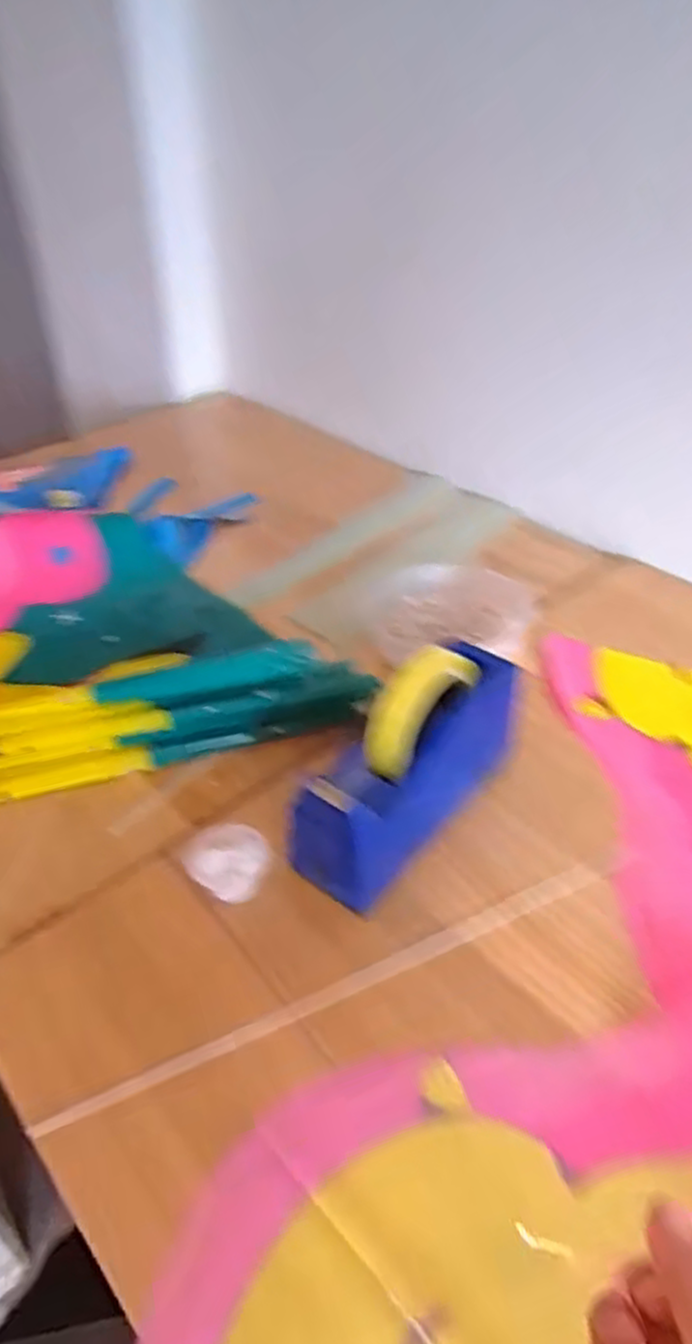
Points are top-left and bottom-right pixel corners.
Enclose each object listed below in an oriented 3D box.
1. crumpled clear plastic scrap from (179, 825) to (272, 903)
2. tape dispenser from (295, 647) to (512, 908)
[{"bbox_3d":[-0.081,0.133,0.533,0.058,0.038,0.048,-4,39,-3],"label":"crumpled clear plastic scrap"},{"bbox_3d":[0.047,0.066,0.541,0.067,0.131,0.211,30,48,33],"label":"tape dispenser"}]

